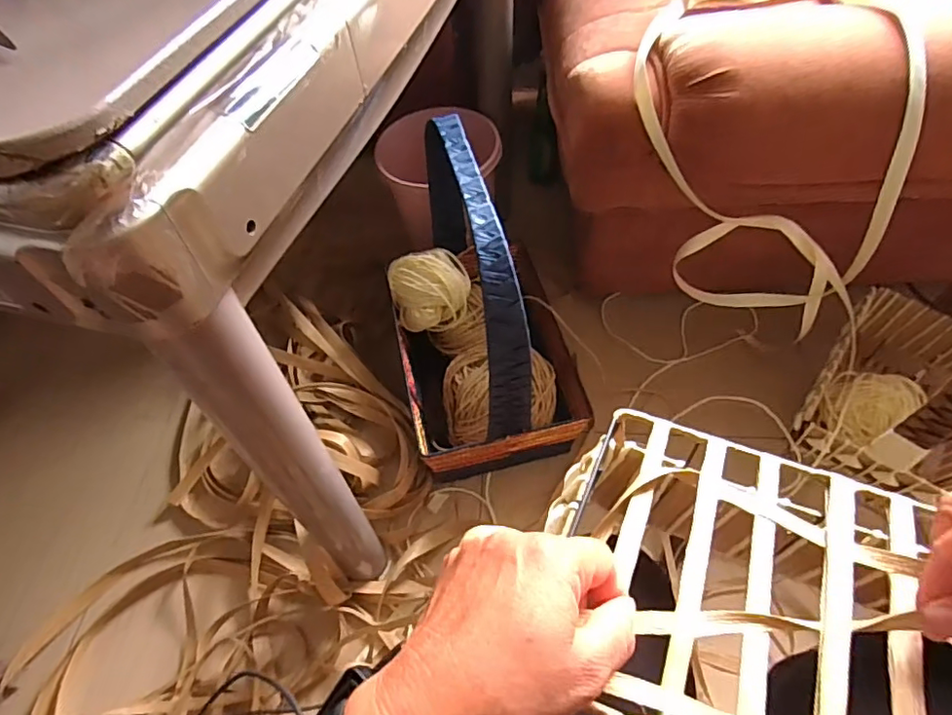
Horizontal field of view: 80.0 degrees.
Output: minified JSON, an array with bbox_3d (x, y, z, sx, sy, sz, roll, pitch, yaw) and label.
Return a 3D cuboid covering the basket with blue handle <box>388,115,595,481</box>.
[{"bbox_3d":[0.006,-0.096,0.897,0.283,0.468,0.450,-12,53,-4],"label":"basket with blue handle"}]

